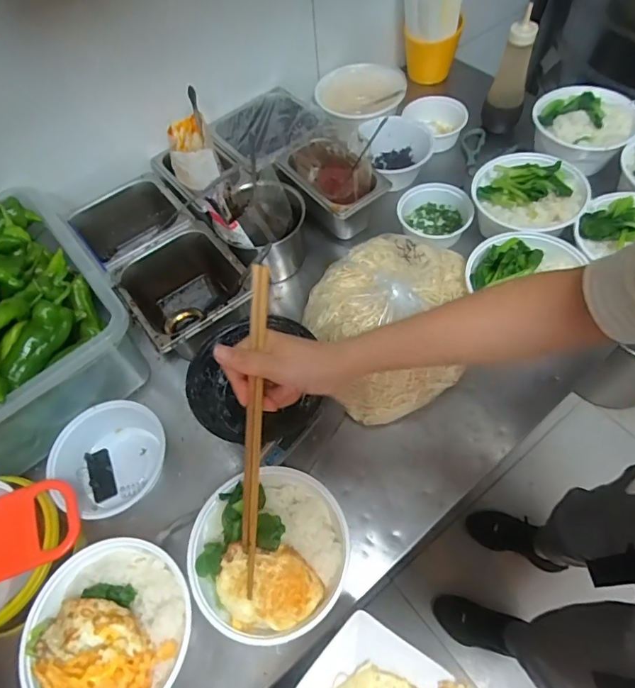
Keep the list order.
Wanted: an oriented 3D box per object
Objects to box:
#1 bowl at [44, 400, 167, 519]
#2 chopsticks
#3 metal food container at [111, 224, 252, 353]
[{"bbox_3d":[-0.262,0.149,0.597,0.128,0.059,0.142,12,59,11],"label":"bowl"},{"bbox_3d":[-0.060,0.082,0.437,0.016,0.020,0.305,5,99,7],"label":"chopsticks"},{"bbox_3d":[-0.180,-0.061,0.681,0.160,0.117,0.178,-34,62,-16],"label":"metal food container"}]

